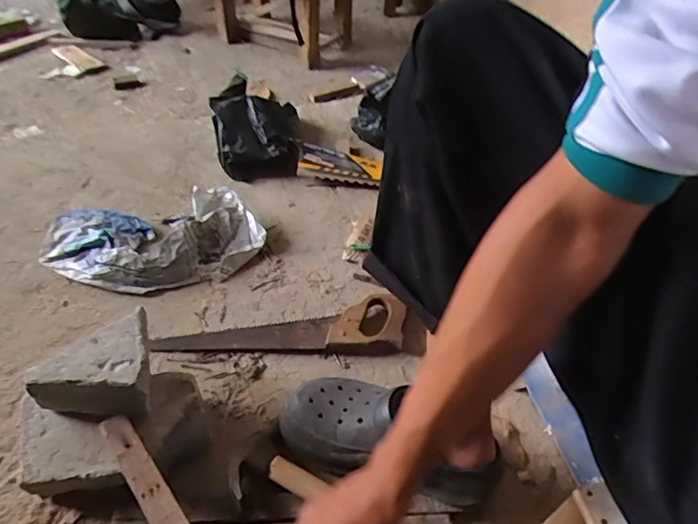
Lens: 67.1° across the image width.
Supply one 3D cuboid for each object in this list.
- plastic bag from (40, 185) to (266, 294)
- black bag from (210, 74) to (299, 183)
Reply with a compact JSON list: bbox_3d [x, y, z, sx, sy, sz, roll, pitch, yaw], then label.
[{"bbox_3d":[-0.335,-0.039,0.900,0.368,0.055,0.192,-5,48,-6],"label":"plastic bag"},{"bbox_3d":[-0.191,-0.267,1.093,0.167,0.124,0.189,-3,48,-5],"label":"black bag"}]

